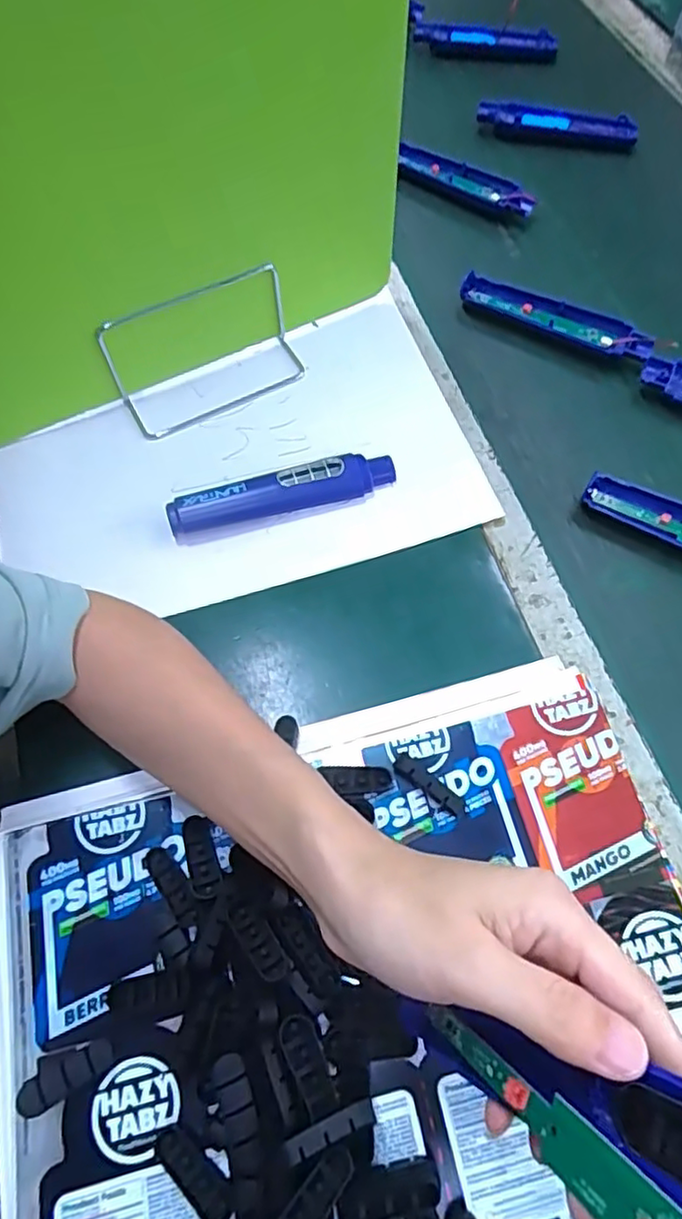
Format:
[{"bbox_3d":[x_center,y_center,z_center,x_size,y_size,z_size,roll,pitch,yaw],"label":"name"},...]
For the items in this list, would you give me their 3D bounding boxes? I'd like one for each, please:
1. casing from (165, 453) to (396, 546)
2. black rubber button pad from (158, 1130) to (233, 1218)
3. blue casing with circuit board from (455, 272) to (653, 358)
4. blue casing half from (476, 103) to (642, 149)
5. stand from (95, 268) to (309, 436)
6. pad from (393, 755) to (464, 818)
[{"bbox_3d":[-0.044,-0.089,0.479,0.171,0.026,0.038,-14,65,-9],"label":"casing"},{"bbox_3d":[-0.070,0.273,0.303,0.045,0.007,0.014,36,68,15],"label":"black rubber button pad"},{"bbox_3d":[0.191,-0.259,0.564,0.171,0.028,0.037,24,65,10],"label":"blue casing with circuit board"},{"bbox_3d":[0.240,-0.542,0.698,0.171,0.029,0.035,12,70,6],"label":"blue casing half"},{"bbox_3d":[-0.103,-0.215,0.506,0.162,0.086,0.069,-29,68,-15],"label":"stand"},{"bbox_3d":[0.053,0.108,0.379,0.049,0.013,0.010,36,68,15],"label":"pad"}]

